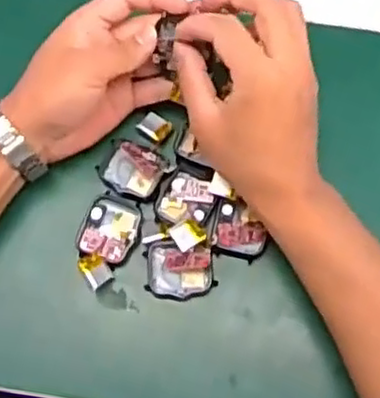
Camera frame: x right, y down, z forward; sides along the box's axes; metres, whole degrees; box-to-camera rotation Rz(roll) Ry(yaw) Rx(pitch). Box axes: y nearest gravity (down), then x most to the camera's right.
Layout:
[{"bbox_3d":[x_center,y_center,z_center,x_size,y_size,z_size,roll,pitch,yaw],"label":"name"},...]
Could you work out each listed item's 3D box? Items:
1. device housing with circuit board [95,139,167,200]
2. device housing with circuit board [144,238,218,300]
[{"bbox_3d":[-0.041,-0.021,0.493,0.043,0.015,0.036,31,77,9],"label":"device housing with circuit board"},{"bbox_3d":[-0.007,0.047,0.473,0.045,0.017,0.038,-2,75,0],"label":"device housing with circuit board"}]

